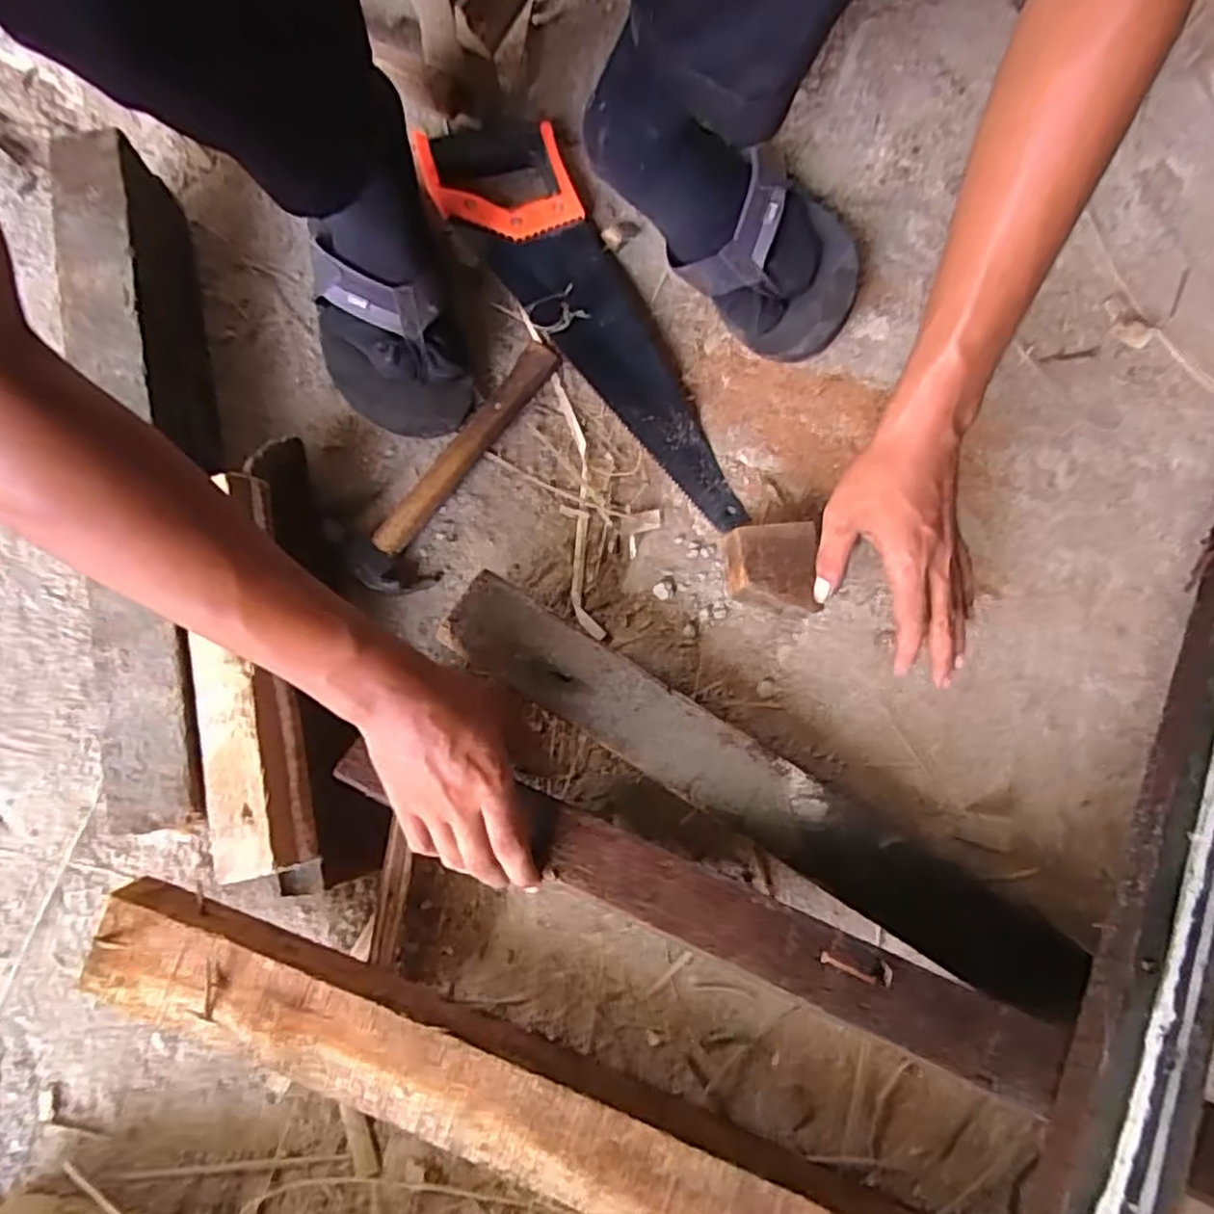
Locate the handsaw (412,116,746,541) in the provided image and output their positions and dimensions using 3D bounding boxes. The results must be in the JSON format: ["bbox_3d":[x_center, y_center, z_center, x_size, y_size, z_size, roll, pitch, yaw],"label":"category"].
[{"bbox_3d":[-0.017,-0.244,0.611,0.118,0.037,0.434,-29,82,-7],"label":"handsaw"}]

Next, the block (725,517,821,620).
[{"bbox_3d":[0.120,-0.028,0.531,0.065,0.036,0.064,1,77,1],"label":"block"}]

